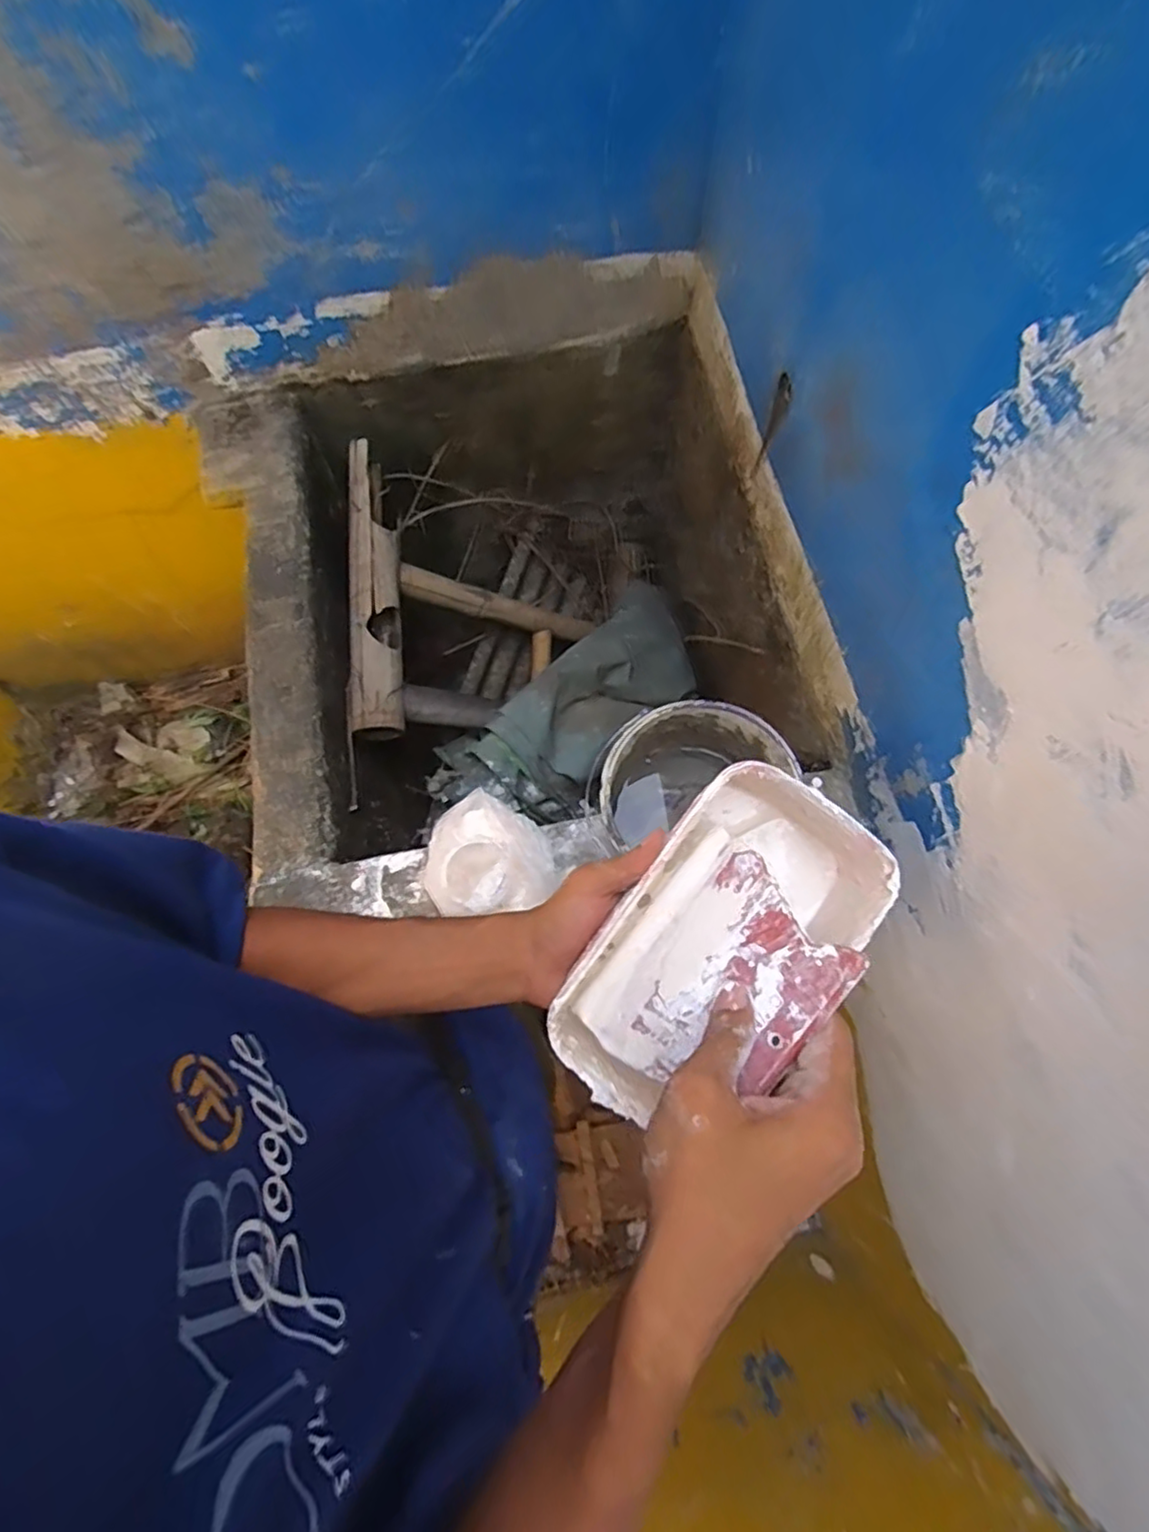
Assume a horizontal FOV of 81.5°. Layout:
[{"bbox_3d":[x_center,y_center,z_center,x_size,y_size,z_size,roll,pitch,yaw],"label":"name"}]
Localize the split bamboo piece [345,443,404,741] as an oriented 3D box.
[{"bbox_3d":[-0.305,-0.273,1.020,0.070,0.086,0.466,-5,73,0],"label":"split bamboo piece"}]

